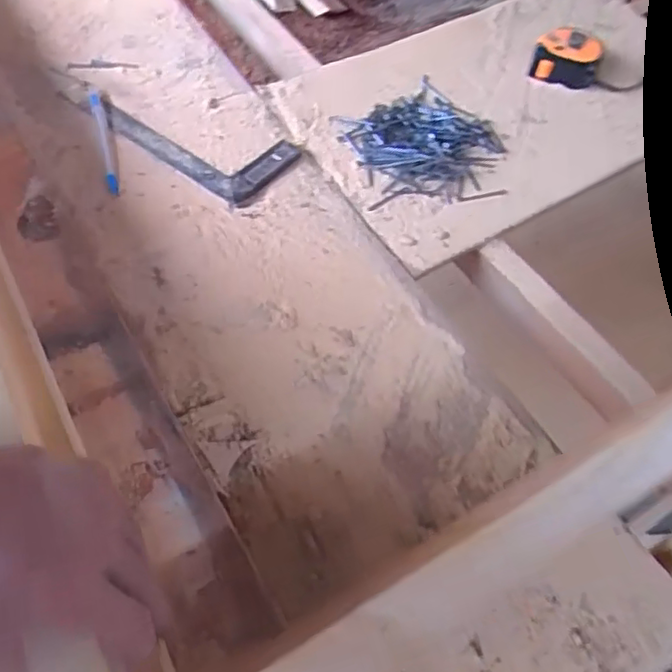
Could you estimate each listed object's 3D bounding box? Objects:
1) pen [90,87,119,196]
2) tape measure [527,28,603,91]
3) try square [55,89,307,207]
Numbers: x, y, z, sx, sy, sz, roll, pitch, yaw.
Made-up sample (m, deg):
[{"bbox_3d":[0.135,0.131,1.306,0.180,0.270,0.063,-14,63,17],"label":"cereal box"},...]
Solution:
[{"bbox_3d":[-0.236,-0.201,0.628,0.011,0.005,0.152,-14,60,-13],"label":"pen"},{"bbox_3d":[0.272,-0.331,0.732,0.079,0.044,0.066,13,57,4],"label":"tape measure"},{"bbox_3d":[-0.162,-0.218,0.646,0.243,0.007,0.101,33,61,15],"label":"try square"}]

